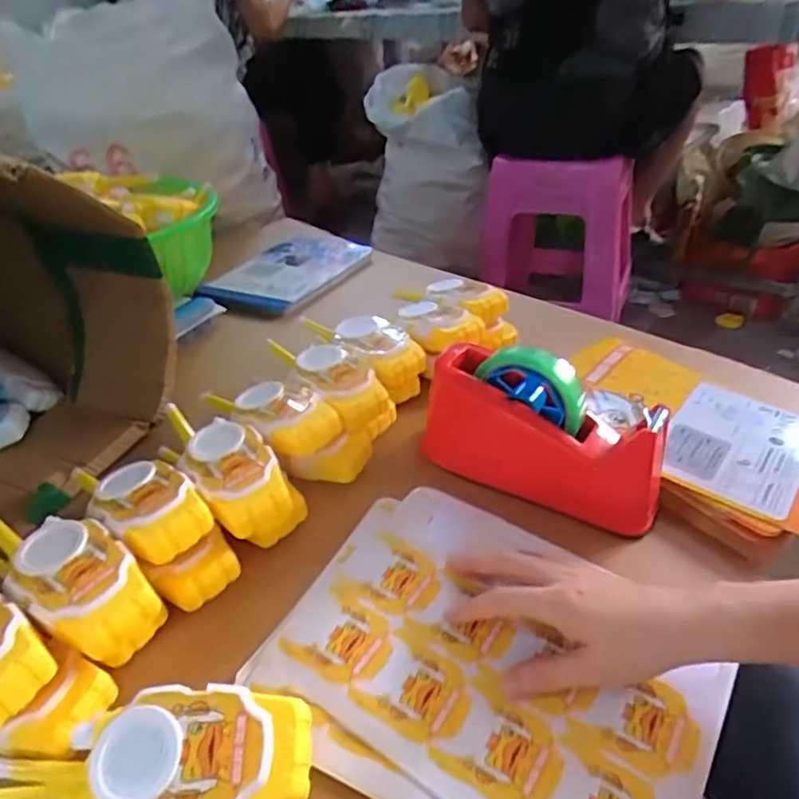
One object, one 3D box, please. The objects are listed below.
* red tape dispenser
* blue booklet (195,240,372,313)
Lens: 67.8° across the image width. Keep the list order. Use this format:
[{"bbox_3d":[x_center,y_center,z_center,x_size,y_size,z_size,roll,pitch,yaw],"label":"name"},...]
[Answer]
[{"bbox_3d":[0.117,0.021,0.495,0.196,0.107,0.076,20,44,33],"label":"red tape dispenser"},{"bbox_3d":[-0.175,-0.199,0.919,0.184,0.015,0.244,16,42,29],"label":"blue booklet"}]

